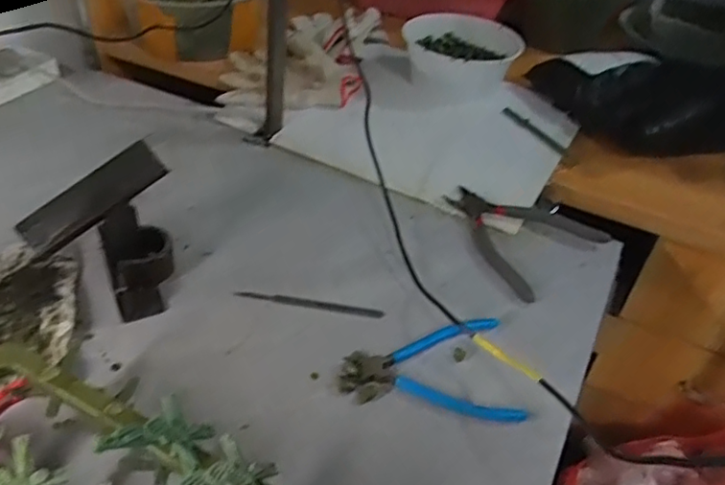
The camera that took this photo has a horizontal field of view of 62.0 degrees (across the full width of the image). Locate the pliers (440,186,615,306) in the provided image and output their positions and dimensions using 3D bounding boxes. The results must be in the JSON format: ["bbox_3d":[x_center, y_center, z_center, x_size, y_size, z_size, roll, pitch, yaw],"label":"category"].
[{"bbox_3d":[0.157,-0.016,0.654,0.136,0.016,0.162,-28,51,-32],"label":"pliers"}]

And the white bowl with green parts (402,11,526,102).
[{"bbox_3d":[0.143,-0.272,0.904,0.167,0.072,0.174,3,41,-3],"label":"white bowl with green parts"}]

